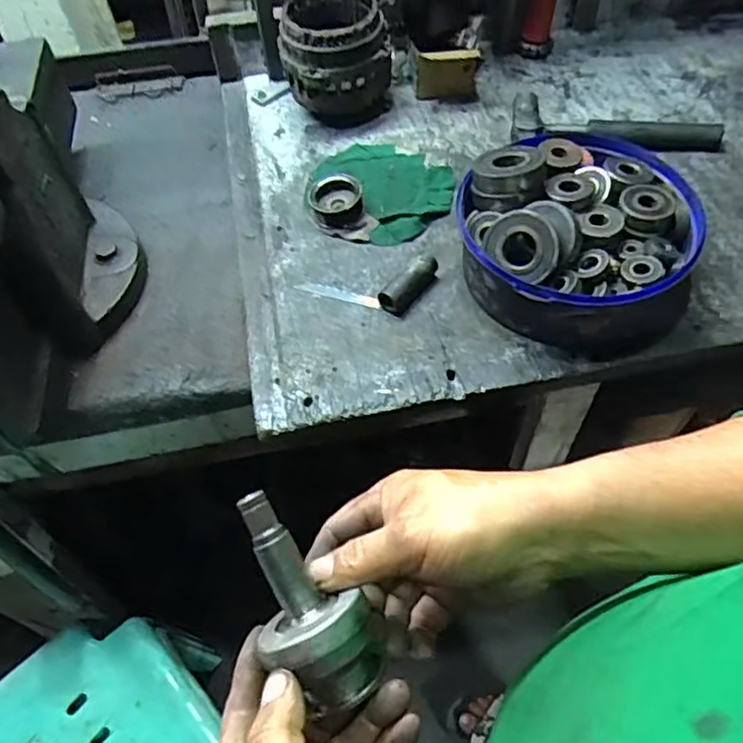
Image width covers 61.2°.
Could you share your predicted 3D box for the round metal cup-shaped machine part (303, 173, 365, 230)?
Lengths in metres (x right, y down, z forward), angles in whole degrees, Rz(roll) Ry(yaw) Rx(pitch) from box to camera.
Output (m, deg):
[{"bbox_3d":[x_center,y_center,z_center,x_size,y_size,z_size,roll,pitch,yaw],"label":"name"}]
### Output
[{"bbox_3d":[-0.042,-0.189,0.707,0.063,0.038,0.055,-5,55,-2],"label":"round metal cup-shaped machine part"}]

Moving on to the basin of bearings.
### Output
[{"bbox_3d":[0.202,-0.132,0.618,0.216,0.104,0.211,-1,55,1],"label":"basin of bearings"}]

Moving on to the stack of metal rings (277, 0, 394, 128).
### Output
[{"bbox_3d":[-0.045,-0.403,0.801,0.134,0.122,0.148,-5,55,-2],"label":"stack of metal rings"}]

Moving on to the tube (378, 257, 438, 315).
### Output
[{"bbox_3d":[0.039,-0.091,0.646,0.027,0.029,0.068,34,62,22],"label":"tube"}]

